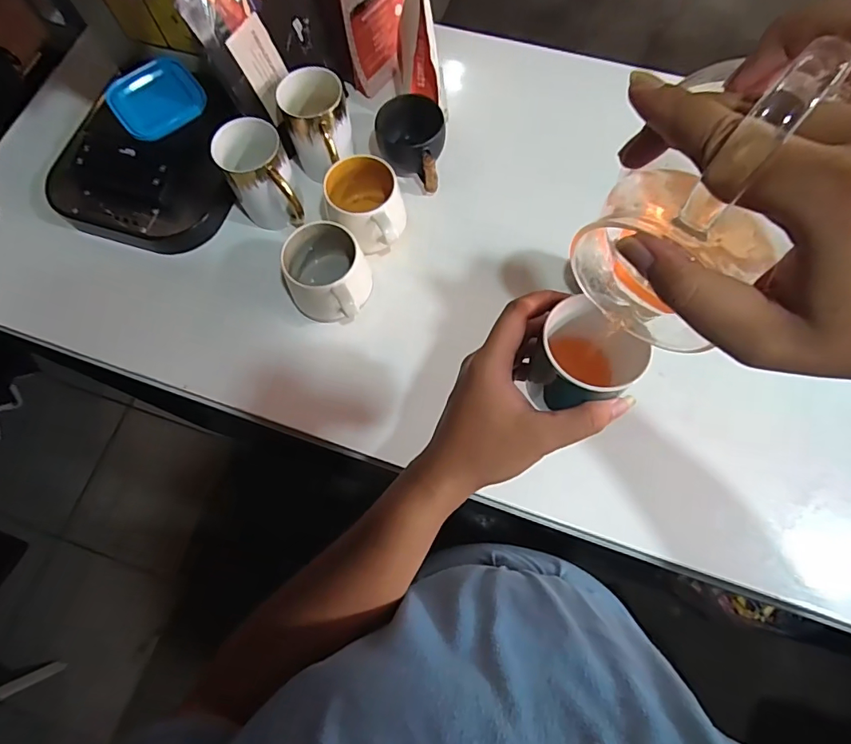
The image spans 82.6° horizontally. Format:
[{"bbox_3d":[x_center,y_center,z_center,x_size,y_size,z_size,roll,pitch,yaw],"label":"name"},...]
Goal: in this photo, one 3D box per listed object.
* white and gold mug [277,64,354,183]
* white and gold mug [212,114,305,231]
[{"bbox_3d":[-0.118,-0.274,0.555,0.076,0.090,0.106,-18,72,-4],"label":"white and gold mug"},{"bbox_3d":[-0.180,-0.214,0.545,0.075,0.093,0.094,-28,73,-7],"label":"white and gold mug"}]

